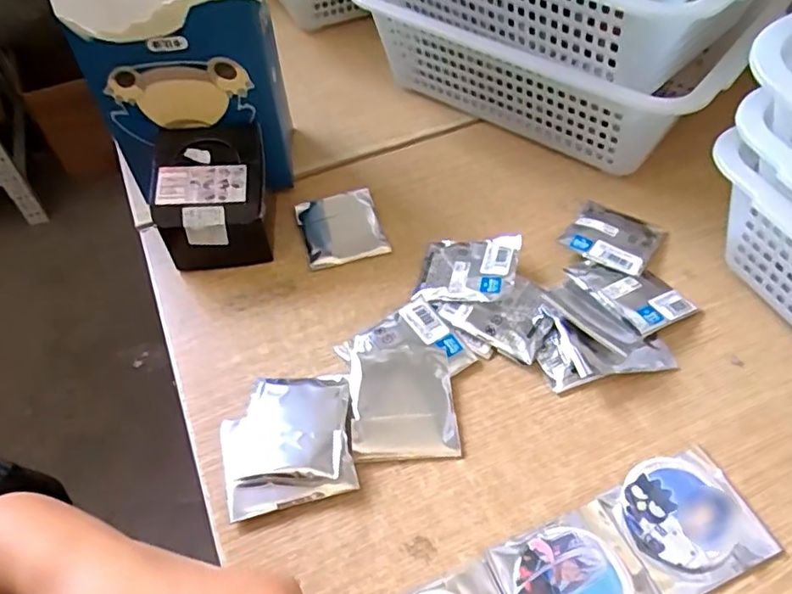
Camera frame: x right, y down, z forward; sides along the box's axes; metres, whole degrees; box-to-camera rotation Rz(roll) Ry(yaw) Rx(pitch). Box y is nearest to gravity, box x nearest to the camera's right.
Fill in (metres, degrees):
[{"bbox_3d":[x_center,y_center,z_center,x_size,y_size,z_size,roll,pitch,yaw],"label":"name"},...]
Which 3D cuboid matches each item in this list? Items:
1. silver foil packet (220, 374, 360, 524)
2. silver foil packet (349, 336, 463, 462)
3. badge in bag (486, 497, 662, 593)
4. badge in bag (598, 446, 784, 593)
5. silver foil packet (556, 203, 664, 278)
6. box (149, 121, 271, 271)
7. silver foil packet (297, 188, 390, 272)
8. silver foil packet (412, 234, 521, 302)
[{"bbox_3d":[-0.070,0.089,0.378,0.084,0.018,0.089,-12,52,-8],"label":"silver foil packet"},{"bbox_3d":[0.004,0.068,0.395,0.068,0.009,0.085,-4,51,-1],"label":"silver foil packet"},{"bbox_3d":[0.099,0.157,0.321,0.078,0.009,0.068,-18,53,-12],"label":"badge in bag"},{"bbox_3d":[0.169,0.129,0.340,0.079,0.008,0.070,-20,53,-14],"label":"badge in bag"},{"bbox_3d":[0.177,-0.048,0.477,0.068,0.015,0.072,28,57,22],"label":"silver foil packet"},{"bbox_3d":[-0.145,-0.078,0.476,0.082,0.081,0.089,-7,51,-4],"label":"box"},{"bbox_3d":[-0.047,-0.060,0.501,0.067,0.008,0.077,-14,52,-9],"label":"silver foil packet"},{"bbox_3d":[0.056,-0.022,0.455,0.074,0.008,0.062,-1,50,17],"label":"silver foil packet"}]

